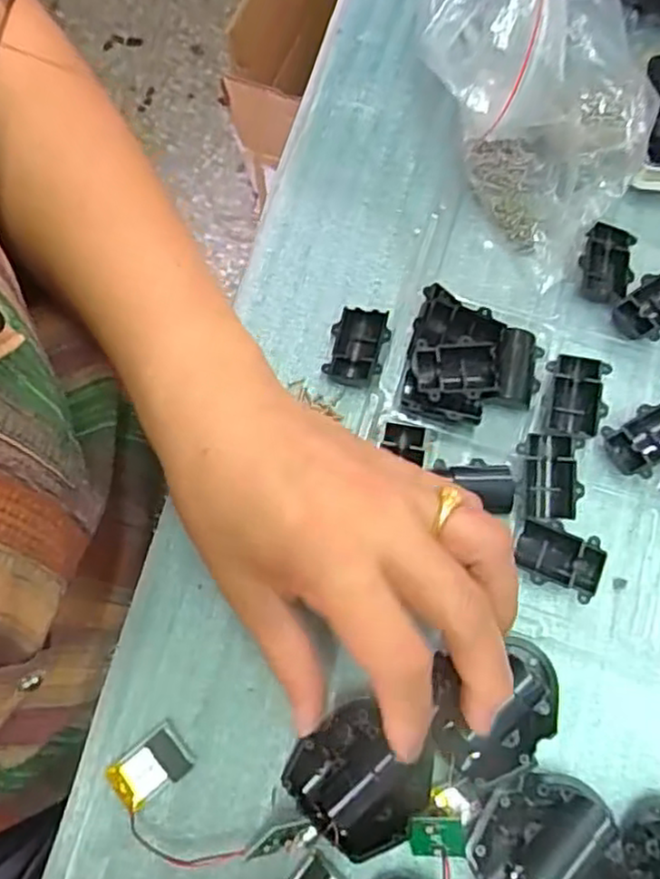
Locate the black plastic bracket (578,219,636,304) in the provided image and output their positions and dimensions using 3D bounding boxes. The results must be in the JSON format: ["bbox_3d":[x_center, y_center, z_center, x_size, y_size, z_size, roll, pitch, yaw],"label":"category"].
[{"bbox_3d":[0.136,-0.087,0.337,0.026,0.013,0.037,14,76,5],"label":"black plastic bracket"}]

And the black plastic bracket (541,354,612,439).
[{"bbox_3d":[0.114,-0.020,0.320,0.026,0.010,0.037,10,76,4],"label":"black plastic bracket"}]

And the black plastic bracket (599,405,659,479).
[{"bbox_3d":[0.145,0.000,0.315,0.037,0.010,0.026,-32,77,-7],"label":"black plastic bracket"}]

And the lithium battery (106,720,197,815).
[{"bbox_3d":[-0.075,0.137,0.287,0.031,0.004,0.022,-33,81,-20],"label":"lithium battery"}]

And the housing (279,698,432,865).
[{"bbox_3d":[0.012,0.137,0.277,0.051,0.023,0.050,0,76,1],"label":"housing"}]

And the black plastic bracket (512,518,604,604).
[{"bbox_3d":[0.100,0.053,0.305,0.037,0.016,0.027,19,77,6],"label":"black plastic bracket"}]

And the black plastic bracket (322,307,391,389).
[{"bbox_3d":[0.013,-0.045,0.333,0.027,0.012,0.040,14,76,4],"label":"black plastic bracket"}]

